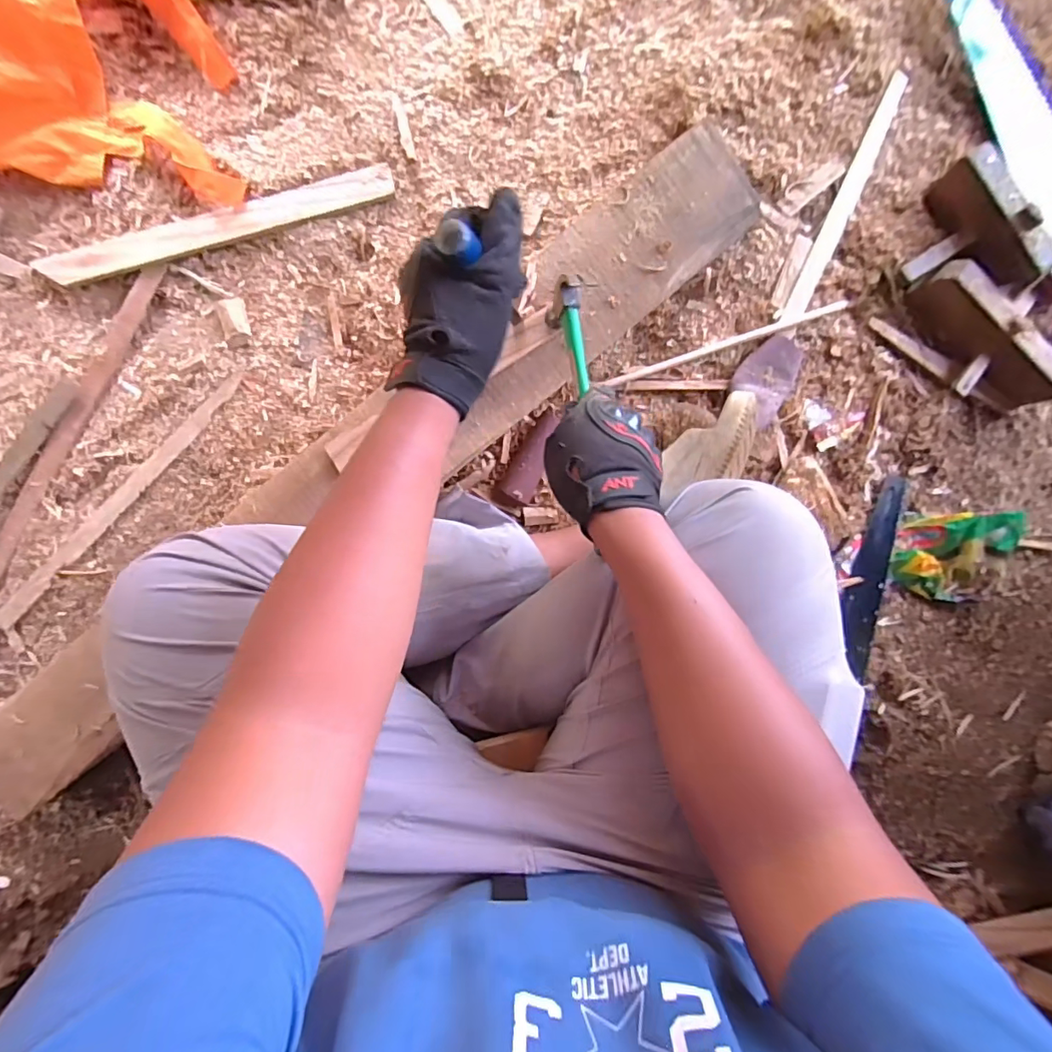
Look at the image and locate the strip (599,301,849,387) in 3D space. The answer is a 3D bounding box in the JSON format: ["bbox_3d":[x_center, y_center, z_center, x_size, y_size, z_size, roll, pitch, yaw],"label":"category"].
[{"bbox_3d":[0.229,-0.209,0.597,0.289,0.009,0.010,-18,95,1],"label":"strip"}]

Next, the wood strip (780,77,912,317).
[{"bbox_3d":[0.359,-0.367,0.586,0.024,0.005,0.280,23,94,-3],"label":"wood strip"}]

